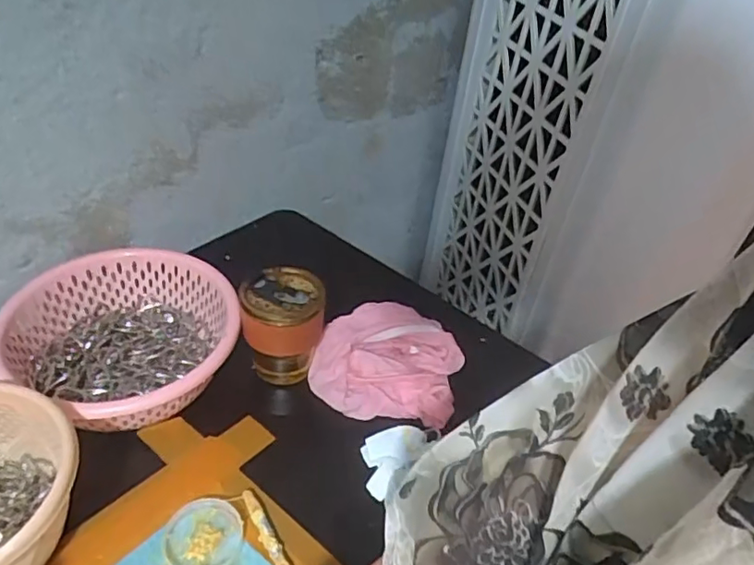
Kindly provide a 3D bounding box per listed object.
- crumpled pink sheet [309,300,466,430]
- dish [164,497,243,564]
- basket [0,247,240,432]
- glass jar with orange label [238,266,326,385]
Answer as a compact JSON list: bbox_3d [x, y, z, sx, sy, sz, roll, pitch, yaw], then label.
[{"bbox_3d":[0.012,0.089,0.645,0.160,0.052,0.133,10,40,3],"label":"crumpled pink sheet"},{"bbox_3d":[-0.147,0.215,0.491,0.061,0.008,0.063,4,40,-4],"label":"dish"},{"bbox_3d":[-0.255,0.065,0.594,0.204,0.093,0.205,4,40,-4],"label":"basket"},{"bbox_3d":[-0.100,0.053,0.615,0.082,0.115,0.080,4,40,-4],"label":"glass jar with orange label"}]

